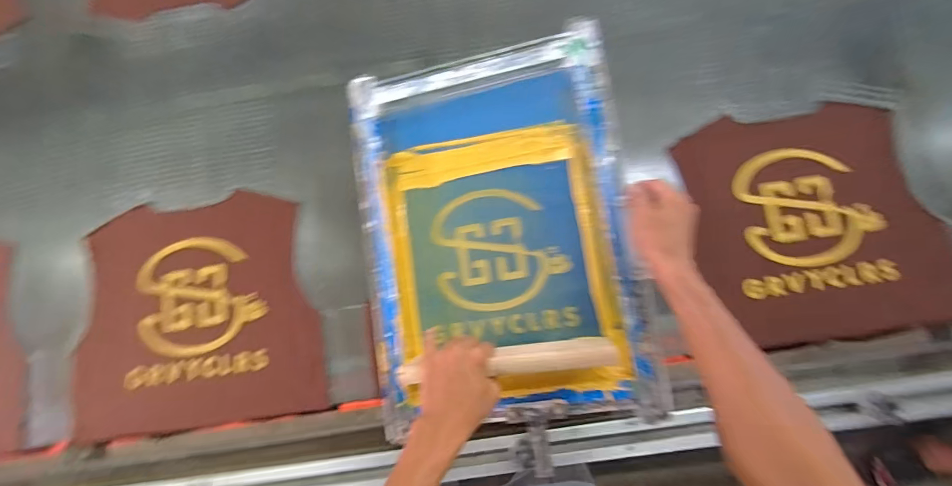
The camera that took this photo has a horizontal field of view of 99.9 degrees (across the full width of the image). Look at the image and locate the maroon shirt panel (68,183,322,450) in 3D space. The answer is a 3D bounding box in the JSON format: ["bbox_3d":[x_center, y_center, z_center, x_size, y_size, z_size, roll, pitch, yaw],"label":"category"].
[{"bbox_3d":[-0.447,0.112,0.650,0.389,0.008,0.352,-7,82,-3],"label":"maroon shirt panel"}]

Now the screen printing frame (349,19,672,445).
[{"bbox_3d":[0.026,-0.021,0.593,0.386,0.048,0.535,-9,82,10],"label":"screen printing frame"}]

